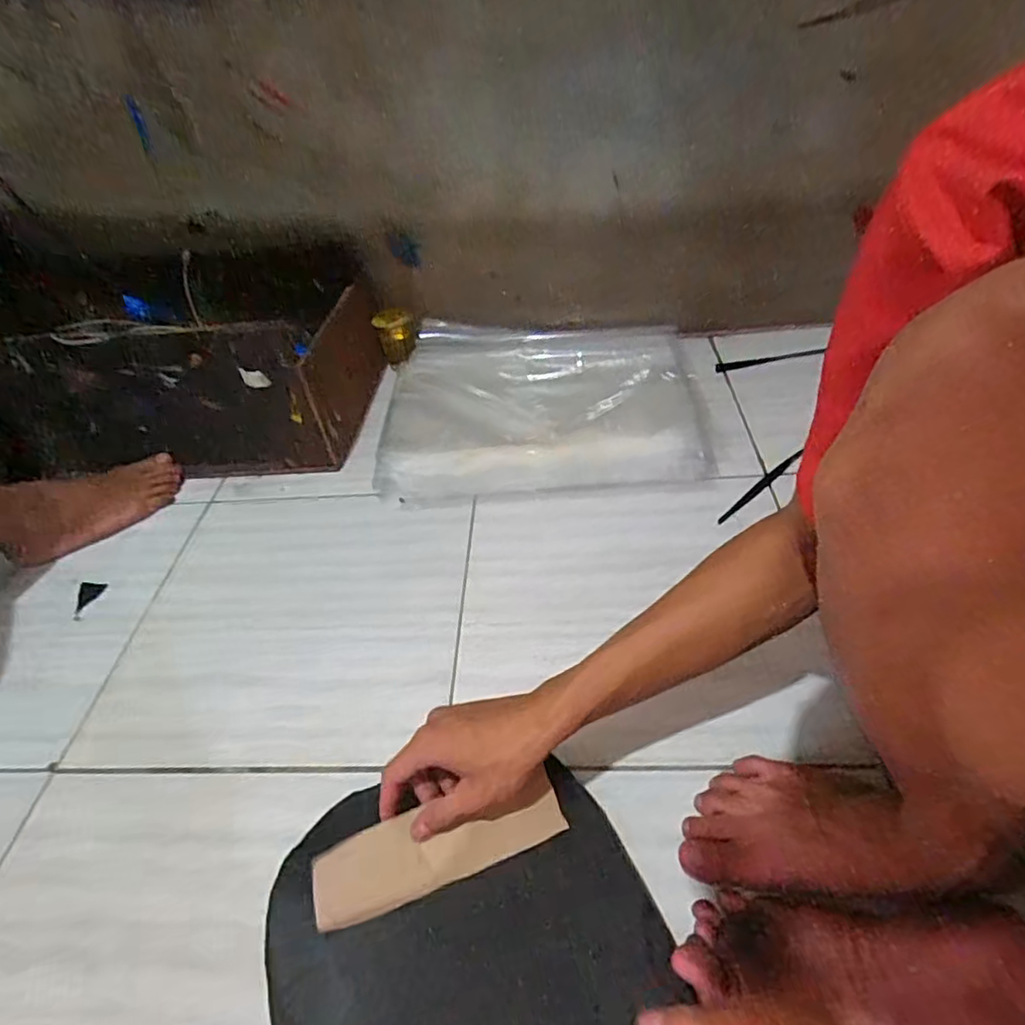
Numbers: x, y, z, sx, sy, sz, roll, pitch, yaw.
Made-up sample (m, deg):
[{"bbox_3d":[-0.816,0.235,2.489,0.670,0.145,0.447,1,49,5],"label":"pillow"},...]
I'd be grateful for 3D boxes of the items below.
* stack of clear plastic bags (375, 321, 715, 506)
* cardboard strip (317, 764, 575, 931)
[{"bbox_3d":[0.037,-0.180,0.960,0.463,0.070,0.390,-4,44,3],"label":"stack of clear plastic bags"},{"bbox_3d":[-0.055,0.254,0.468,0.192,0.004,0.056,-17,64,-12],"label":"cardboard strip"}]

